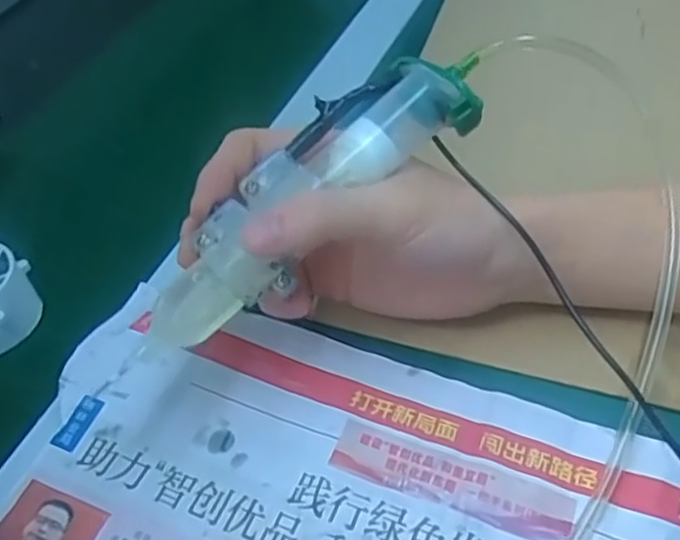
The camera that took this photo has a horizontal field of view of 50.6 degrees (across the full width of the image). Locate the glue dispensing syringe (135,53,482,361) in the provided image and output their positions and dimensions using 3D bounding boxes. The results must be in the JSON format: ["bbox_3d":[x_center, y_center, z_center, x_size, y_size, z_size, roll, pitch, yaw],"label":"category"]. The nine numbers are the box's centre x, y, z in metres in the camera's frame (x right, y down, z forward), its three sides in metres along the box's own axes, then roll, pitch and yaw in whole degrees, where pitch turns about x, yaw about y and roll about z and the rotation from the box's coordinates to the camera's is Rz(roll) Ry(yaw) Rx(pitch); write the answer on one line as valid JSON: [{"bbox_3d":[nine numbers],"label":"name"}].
[{"bbox_3d":[-0.010,-0.024,0.291,0.155,0.034,0.048,-46,58,-9],"label":"glue dispensing syringe"}]

